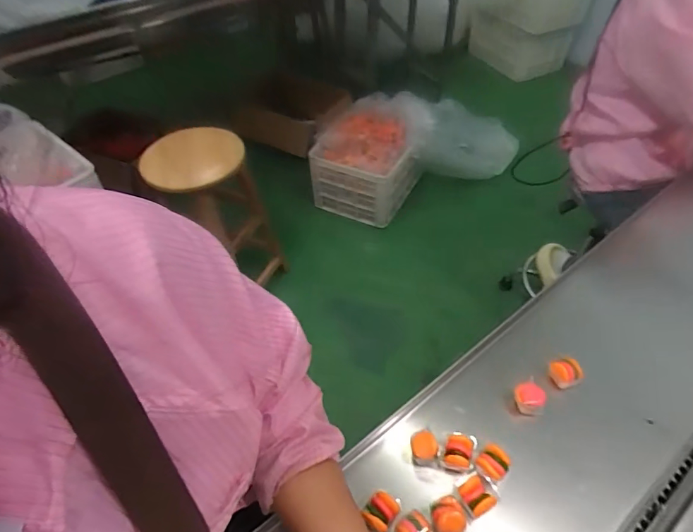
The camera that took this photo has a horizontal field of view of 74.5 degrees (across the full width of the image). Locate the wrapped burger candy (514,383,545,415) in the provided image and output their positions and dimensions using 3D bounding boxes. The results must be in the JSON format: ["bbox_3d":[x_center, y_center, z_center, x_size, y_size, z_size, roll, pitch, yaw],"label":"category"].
[{"bbox_3d":[0.219,0.159,0.546,0.033,0.030,0.027,34,58,27],"label":"wrapped burger candy"}]

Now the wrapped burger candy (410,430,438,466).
[{"bbox_3d":[0.087,0.205,0.511,0.028,0.028,0.029,-1,49,1],"label":"wrapped burger candy"}]

